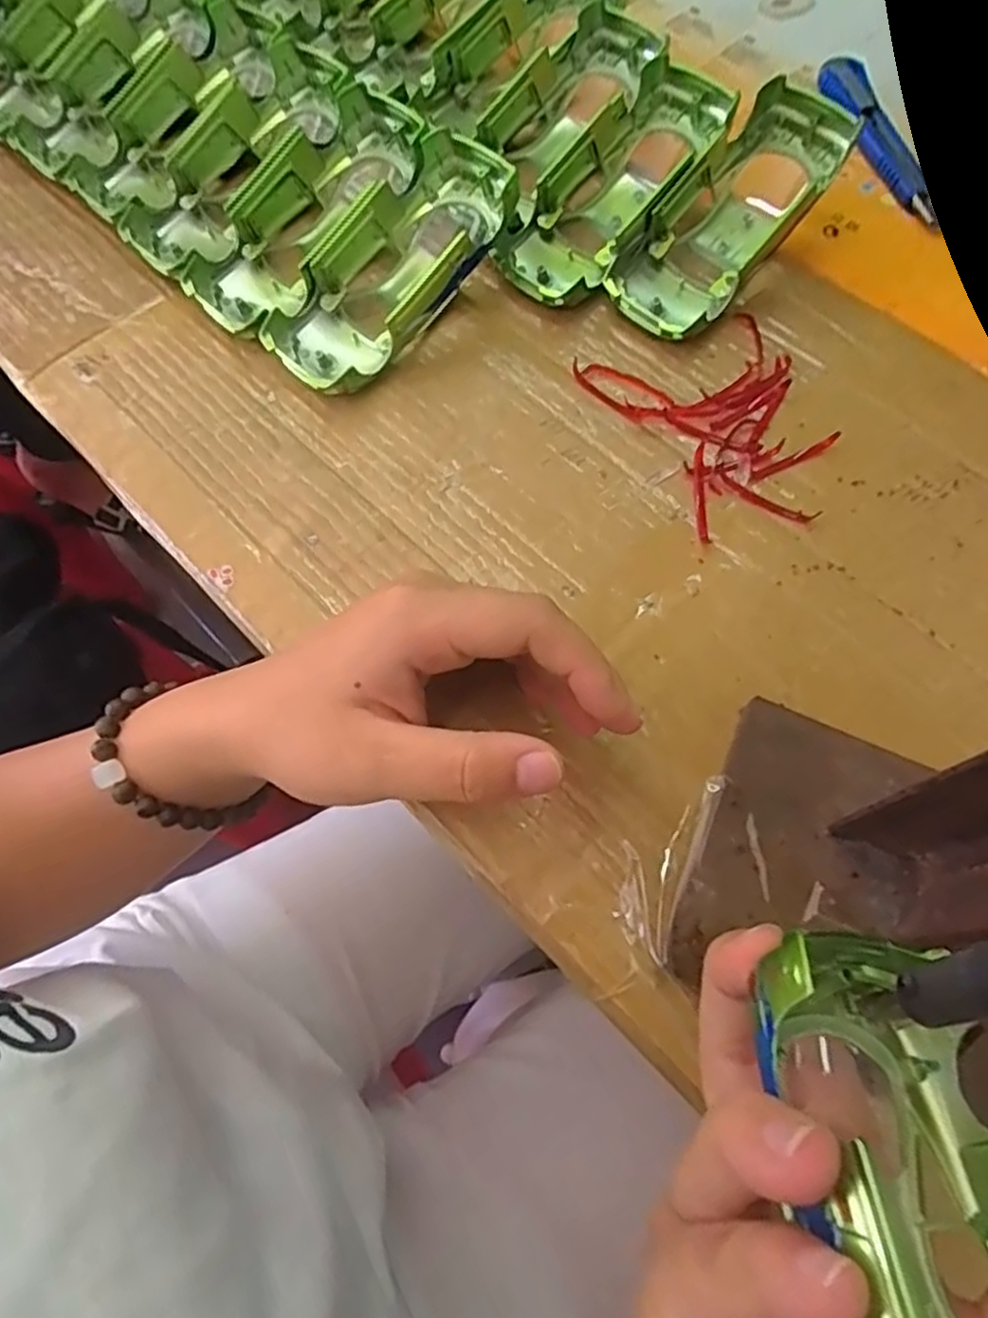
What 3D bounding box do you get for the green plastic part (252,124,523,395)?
[{"bbox_3d":[-0.044,-0.178,0.329,0.058,0.041,0.130,41,73,16],"label":"green plastic part"}]

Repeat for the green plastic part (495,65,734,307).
[{"bbox_3d":[0.061,-0.229,0.354,0.058,0.034,0.140,38,86,15],"label":"green plastic part"}]

